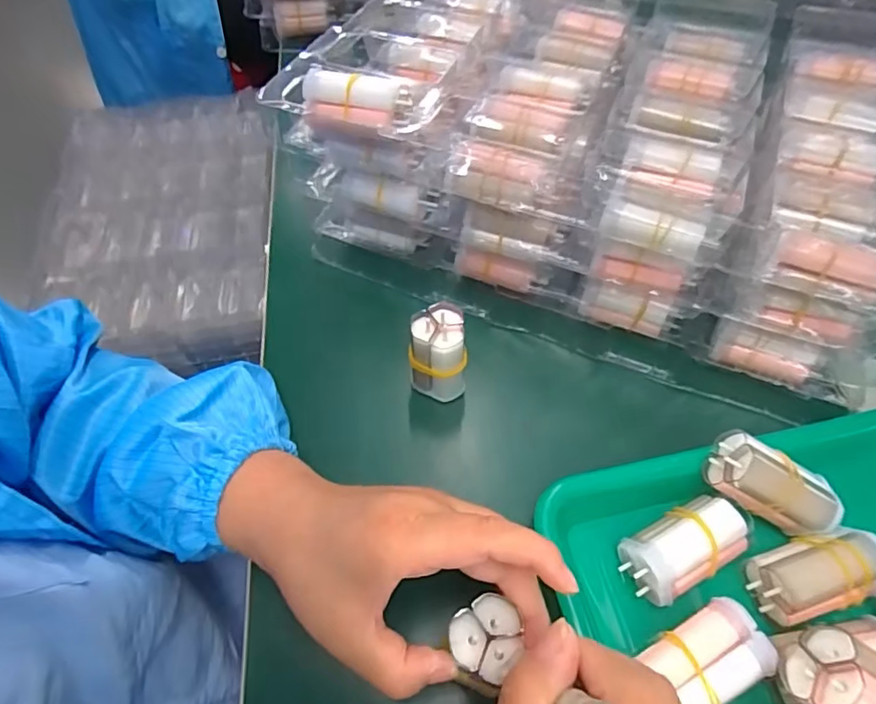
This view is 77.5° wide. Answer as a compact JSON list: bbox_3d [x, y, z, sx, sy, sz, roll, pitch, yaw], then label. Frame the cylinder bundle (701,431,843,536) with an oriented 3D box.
[{"bbox_3d":[0.187,0.075,0.306,0.070,0.029,0.030,31,60,5],"label":"cylinder bundle"}]

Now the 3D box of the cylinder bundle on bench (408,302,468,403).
[{"bbox_3d":[-0.001,0.003,0.361,0.036,0.062,0.038,-7,56,-6],"label":"cylinder bundle on bench"}]

